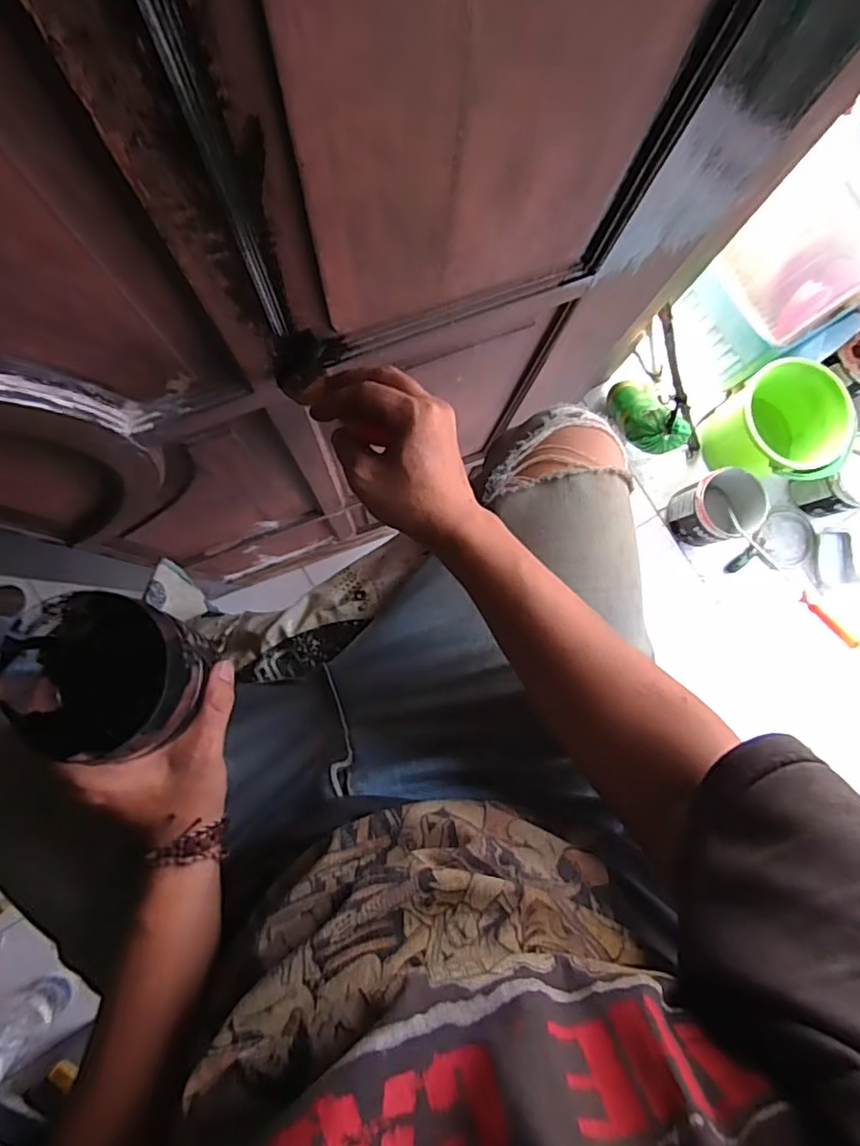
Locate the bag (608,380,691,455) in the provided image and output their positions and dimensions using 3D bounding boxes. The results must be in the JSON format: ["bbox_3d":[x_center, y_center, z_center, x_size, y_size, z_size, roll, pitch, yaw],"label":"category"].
[{"bbox_3d":[0.520,-0.393,1.425,0.115,0.359,0.101,2,124,-4],"label":"bag"}]

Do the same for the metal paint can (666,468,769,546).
[{"bbox_3d":[0.744,-0.170,1.508,0.174,0.175,0.165,0,85,-4],"label":"metal paint can"}]

